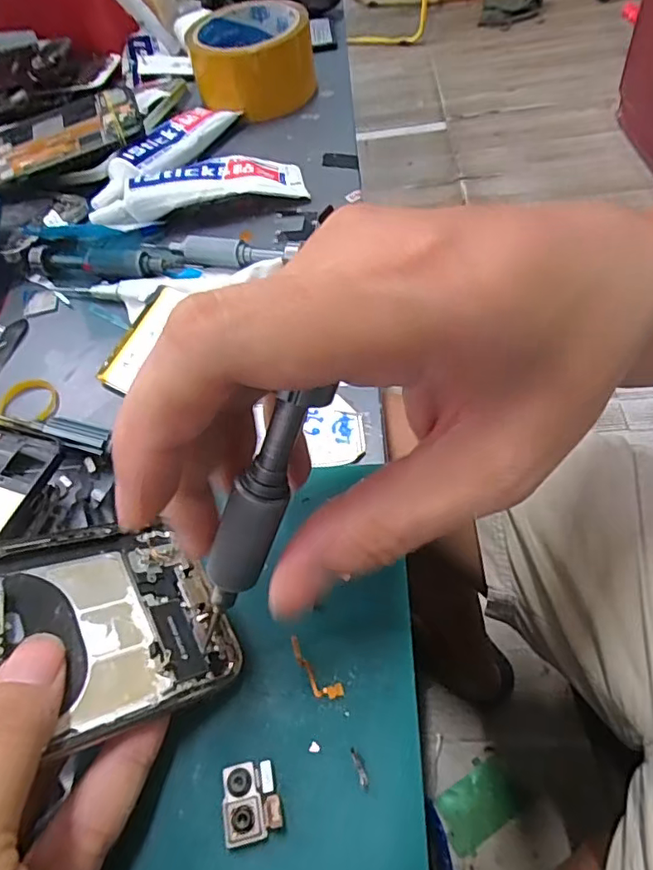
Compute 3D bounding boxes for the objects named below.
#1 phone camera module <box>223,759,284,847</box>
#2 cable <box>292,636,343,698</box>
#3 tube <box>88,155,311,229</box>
[{"bbox_3d":[-0.022,0.105,0.159,0.016,0.004,0.019,-12,54,1],"label":"phone camera module"},{"bbox_3d":[-0.005,0.076,0.179,0.024,0.004,0.008,37,68,29],"label":"cable"},{"bbox_3d":[-0.081,-0.160,0.355,0.137,0.014,0.040,-14,57,-10],"label":"tube"}]

